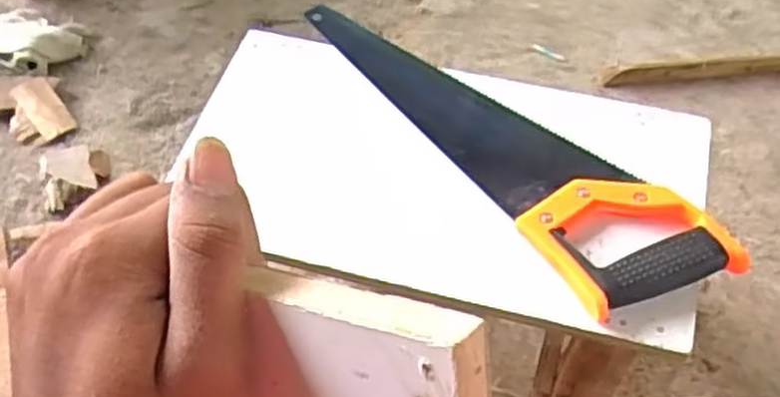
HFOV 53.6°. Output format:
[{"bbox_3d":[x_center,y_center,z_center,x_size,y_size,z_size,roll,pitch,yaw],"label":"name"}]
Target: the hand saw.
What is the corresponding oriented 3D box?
[{"bbox_3d":[0.091,-0.063,0.648,0.116,0.023,0.411,-30,58,-18],"label":"hand saw"}]

